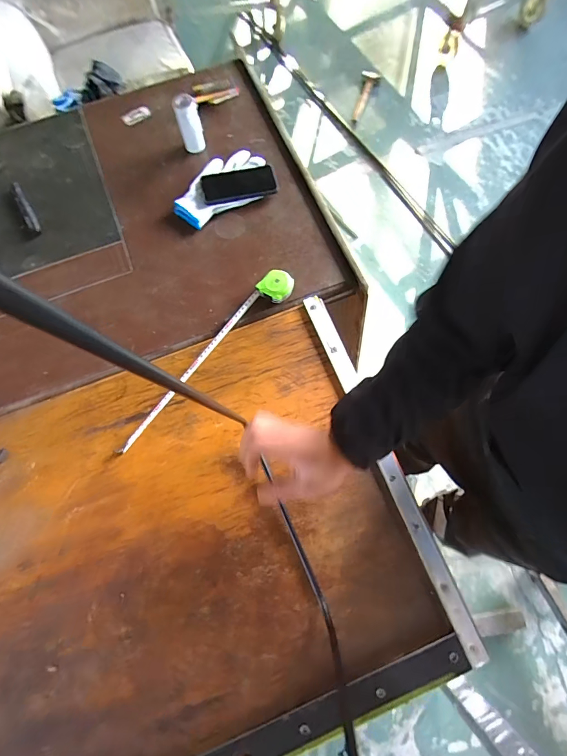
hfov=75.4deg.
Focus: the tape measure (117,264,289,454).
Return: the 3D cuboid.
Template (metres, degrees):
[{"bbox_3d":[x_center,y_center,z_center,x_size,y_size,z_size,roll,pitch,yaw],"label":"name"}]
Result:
[{"bbox_3d":[-0.134,-0.043,0.668,0.061,0.042,0.428,40,78,12],"label":"tape measure"}]

